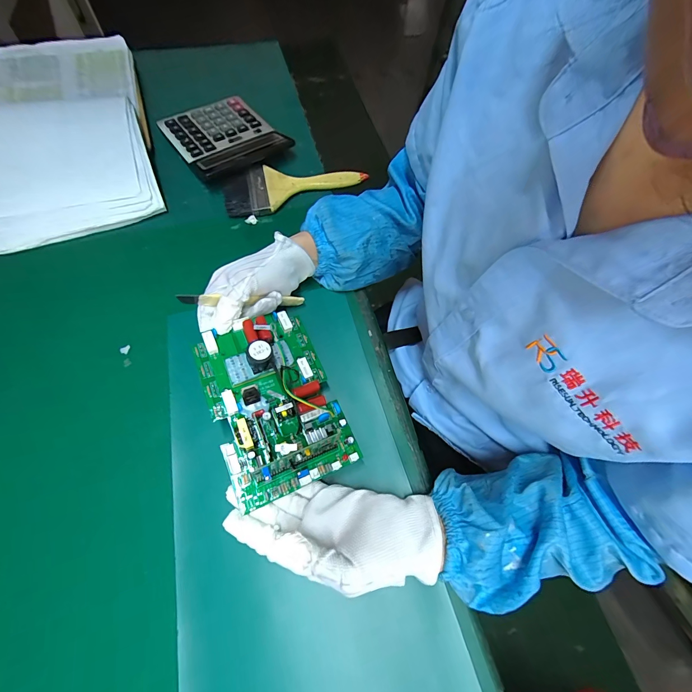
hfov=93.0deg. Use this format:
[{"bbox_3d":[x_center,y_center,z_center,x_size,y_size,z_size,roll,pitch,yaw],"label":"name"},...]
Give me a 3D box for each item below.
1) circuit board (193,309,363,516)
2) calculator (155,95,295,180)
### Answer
[{"bbox_3d":[-0.071,0.046,0.314,0.112,0.037,0.169,-21,68,-12],"label":"circuit board"},{"bbox_3d":[-0.185,-0.323,0.501,0.141,0.029,0.172,-34,71,-17],"label":"calculator"}]

